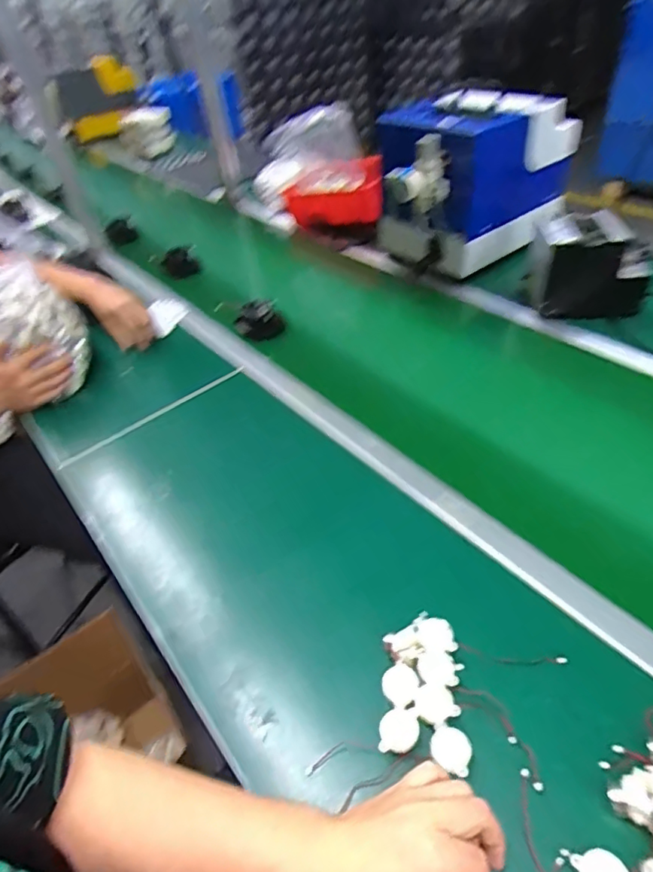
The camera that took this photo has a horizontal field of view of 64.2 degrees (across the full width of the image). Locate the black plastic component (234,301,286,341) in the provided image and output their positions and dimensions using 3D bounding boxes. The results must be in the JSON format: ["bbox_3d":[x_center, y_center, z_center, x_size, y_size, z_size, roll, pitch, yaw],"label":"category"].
[{"bbox_3d":[-0.134,-0.229,1.047,0.088,0.053,0.088,-4,43,4],"label":"black plastic component"}]

